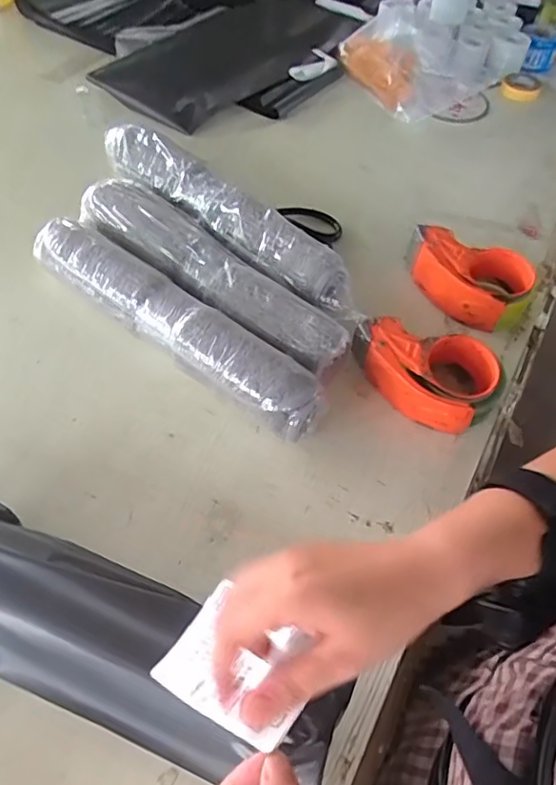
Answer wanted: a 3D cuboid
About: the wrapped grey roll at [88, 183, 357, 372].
[{"bbox_3d":[-0.090,-0.148,0.665,0.397,0.057,0.079,40,62,21],"label":"wrapped grey roll"}]

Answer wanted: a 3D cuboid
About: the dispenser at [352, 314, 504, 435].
[{"bbox_3d":[0.155,-0.017,0.603,0.158,0.061,0.099,15,56,6],"label":"dispenser"}]

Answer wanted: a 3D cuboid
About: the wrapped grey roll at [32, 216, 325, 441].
[{"bbox_3d":[-0.124,-0.085,0.626,0.417,0.071,0.069,35,60,18],"label":"wrapped grey roll"}]

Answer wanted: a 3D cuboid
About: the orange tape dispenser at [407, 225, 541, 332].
[{"bbox_3d":[0.233,-0.138,0.695,0.166,0.065,0.086,26,58,13],"label":"orange tape dispenser"}]

